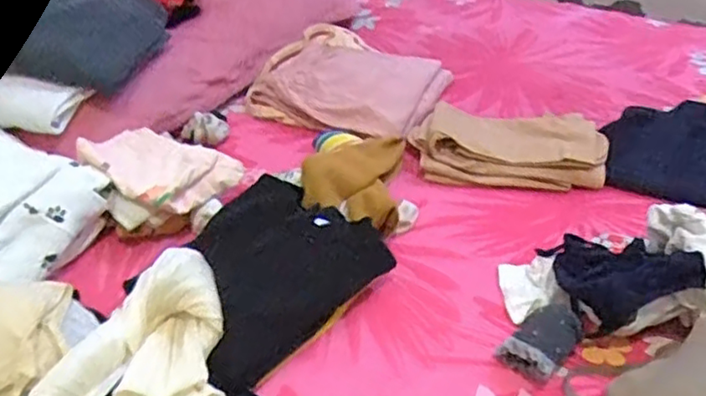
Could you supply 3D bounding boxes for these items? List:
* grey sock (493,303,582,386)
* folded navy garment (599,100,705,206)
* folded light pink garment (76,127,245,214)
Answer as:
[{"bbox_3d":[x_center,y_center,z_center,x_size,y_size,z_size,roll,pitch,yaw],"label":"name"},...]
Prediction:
[{"bbox_3d":[0.191,0.143,0.656,0.057,0.052,0.070,30,49,34],"label":"grey sock"},{"bbox_3d":[0.509,-0.069,0.935,0.279,0.043,0.242,12,41,17],"label":"folded navy garment"},{"bbox_3d":[-0.250,-0.044,0.852,0.165,0.055,0.134,23,45,28],"label":"folded light pink garment"}]

